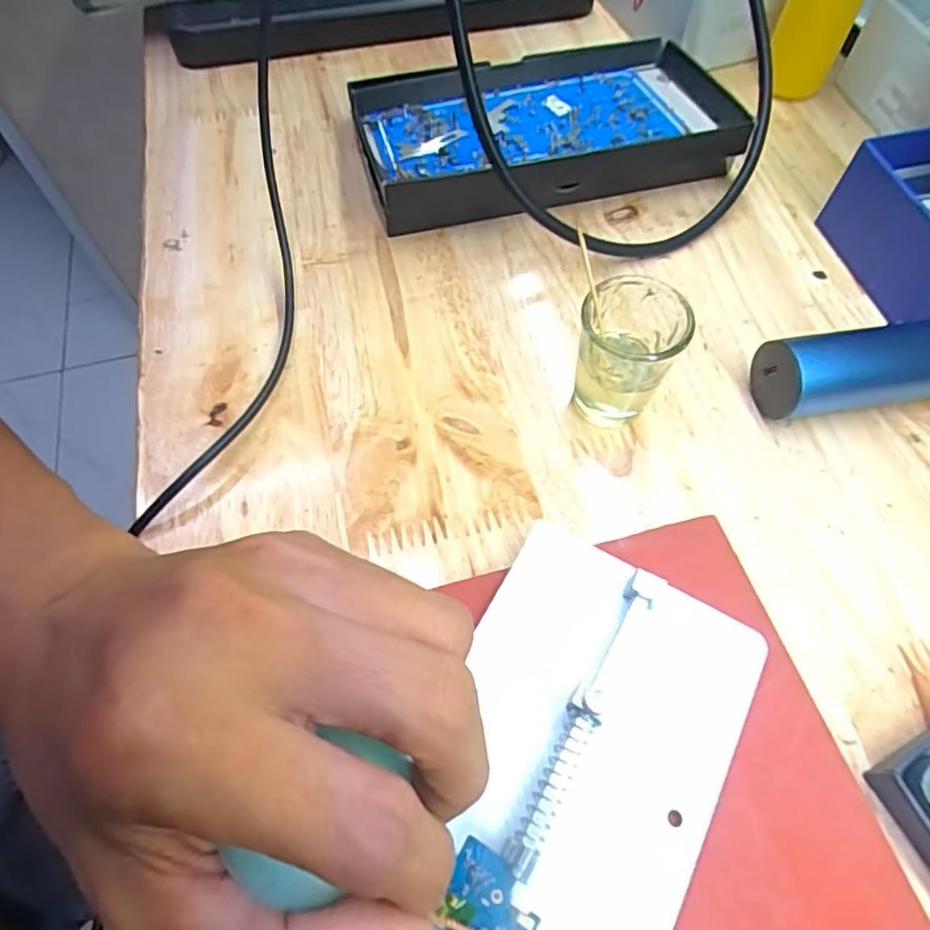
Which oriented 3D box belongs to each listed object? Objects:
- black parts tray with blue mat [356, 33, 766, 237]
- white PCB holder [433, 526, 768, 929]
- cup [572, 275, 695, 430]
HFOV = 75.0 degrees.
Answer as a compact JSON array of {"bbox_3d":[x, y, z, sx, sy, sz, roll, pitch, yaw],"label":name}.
[{"bbox_3d":[0.039,-0.164,0.299,0.173,0.034,0.099,-14,62,-7],"label":"black parts tray with blue mat"},{"bbox_3d":[0.030,0.080,0.168,0.080,0.019,0.115,27,65,15],"label":"white PCB holder"},{"bbox_3d":[0.059,-0.041,0.222,0.034,0.049,0.033,0,61,1],"label":"cup"}]

